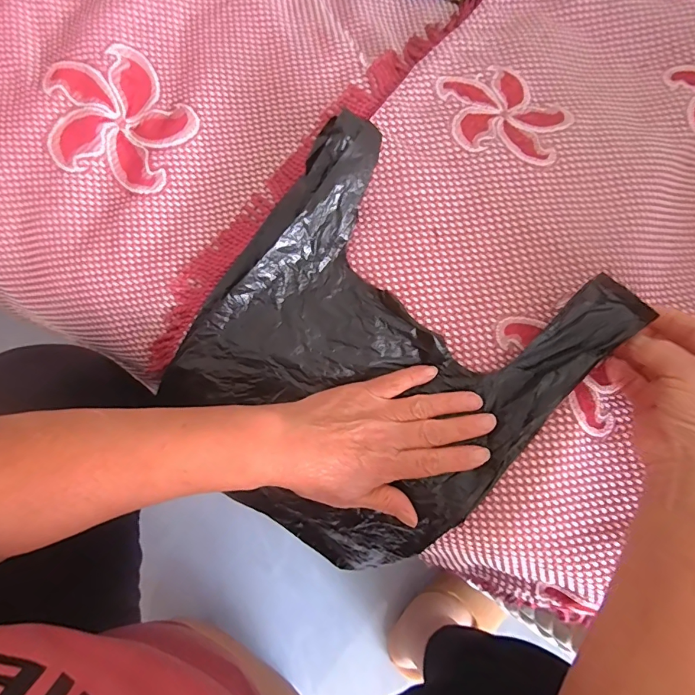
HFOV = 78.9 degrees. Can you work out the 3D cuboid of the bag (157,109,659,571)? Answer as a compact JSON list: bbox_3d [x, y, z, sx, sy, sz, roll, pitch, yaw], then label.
[{"bbox_3d":[0.007,0.031,0.373,0.269,0.094,0.338,36,98,5],"label":"bag"}]

